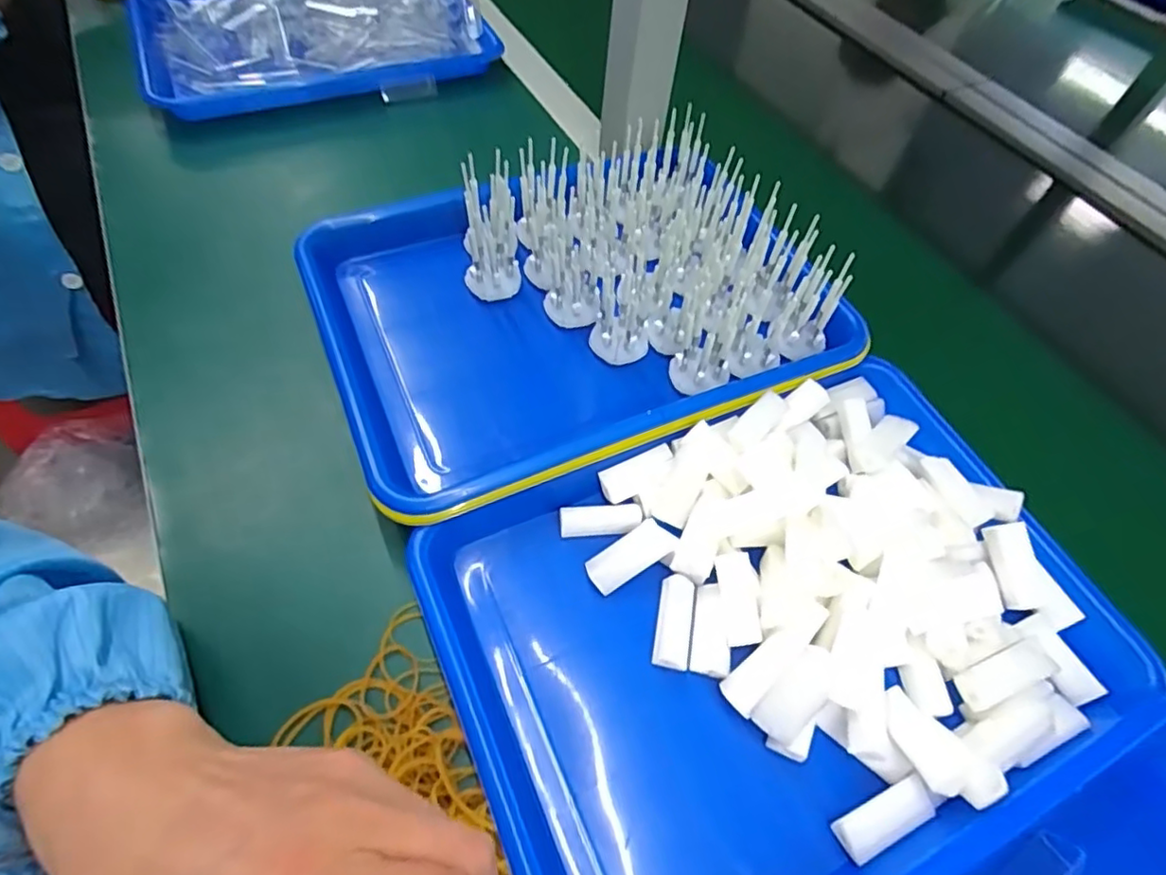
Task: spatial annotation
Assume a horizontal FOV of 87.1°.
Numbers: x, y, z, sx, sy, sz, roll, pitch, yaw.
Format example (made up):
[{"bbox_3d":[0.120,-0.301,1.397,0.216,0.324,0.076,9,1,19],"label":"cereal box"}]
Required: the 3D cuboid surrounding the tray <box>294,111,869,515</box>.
[{"bbox_3d":[0.001,-0.099,0.411,0.336,0.070,0.242,-19,60,-16],"label":"tray"}]

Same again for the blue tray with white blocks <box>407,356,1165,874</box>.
[{"bbox_3d":[0.101,0.092,0.319,0.329,0.043,0.236,-20,60,-17],"label":"blue tray with white blocks"}]

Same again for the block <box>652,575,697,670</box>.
[{"bbox_3d":[0.048,0.097,0.323,0.017,0.009,0.047,11,56,2],"label":"block"}]

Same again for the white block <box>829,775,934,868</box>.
[{"bbox_3d":[0.138,0.175,0.281,0.046,0.012,0.019,-19,60,-17],"label":"white block"}]

